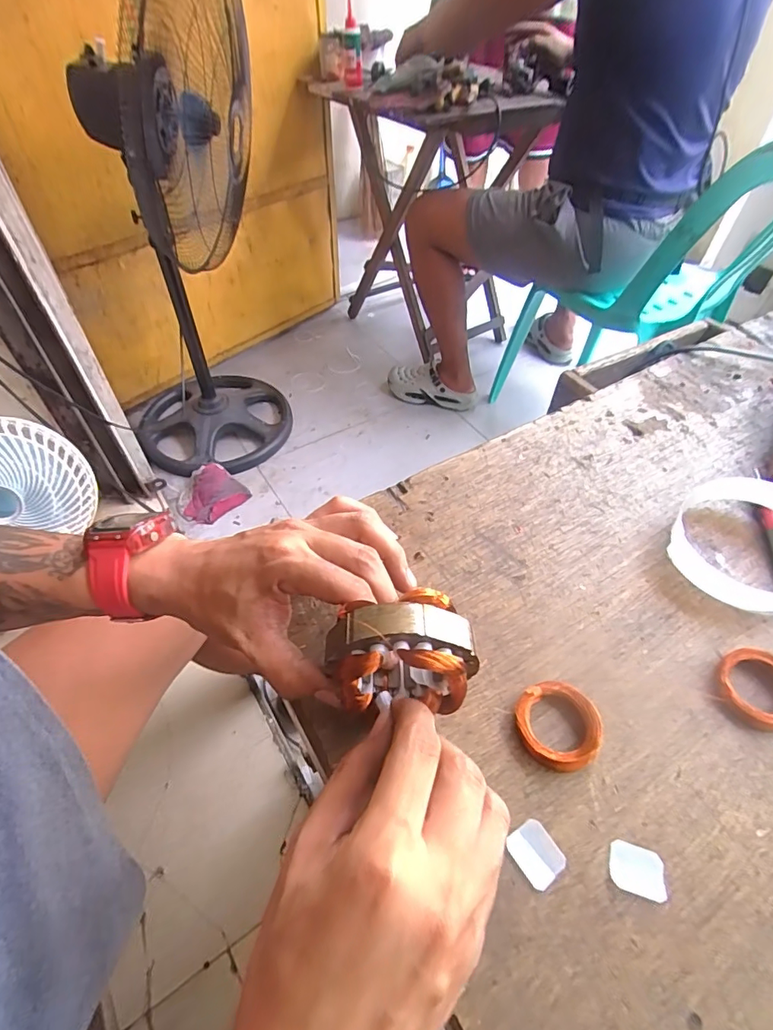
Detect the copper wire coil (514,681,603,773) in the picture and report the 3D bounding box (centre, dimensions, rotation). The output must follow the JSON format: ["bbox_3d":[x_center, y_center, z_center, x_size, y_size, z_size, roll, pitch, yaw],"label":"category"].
[{"bbox_3d":[0.095,0.115,0.265,0.041,0.016,0.045,1,51,-1],"label":"copper wire coil"}]

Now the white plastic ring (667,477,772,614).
[{"bbox_3d":[0.258,0.017,0.335,0.094,0.029,0.106,30,56,21],"label":"white plastic ring"}]

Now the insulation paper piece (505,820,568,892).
[{"bbox_3d":[0.073,0.163,0.232,0.021,0.004,0.024,-27,56,-21],"label":"insulation paper piece"}]

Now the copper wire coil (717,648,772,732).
[{"bbox_3d":[0.219,0.100,0.280,0.041,0.014,0.043,1,51,-1],"label":"copper wire coil"}]

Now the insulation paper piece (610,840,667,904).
[{"bbox_3d":[0.120,0.169,0.228,0.024,0.004,0.020,14,52,10],"label":"insulation paper piece"}]

